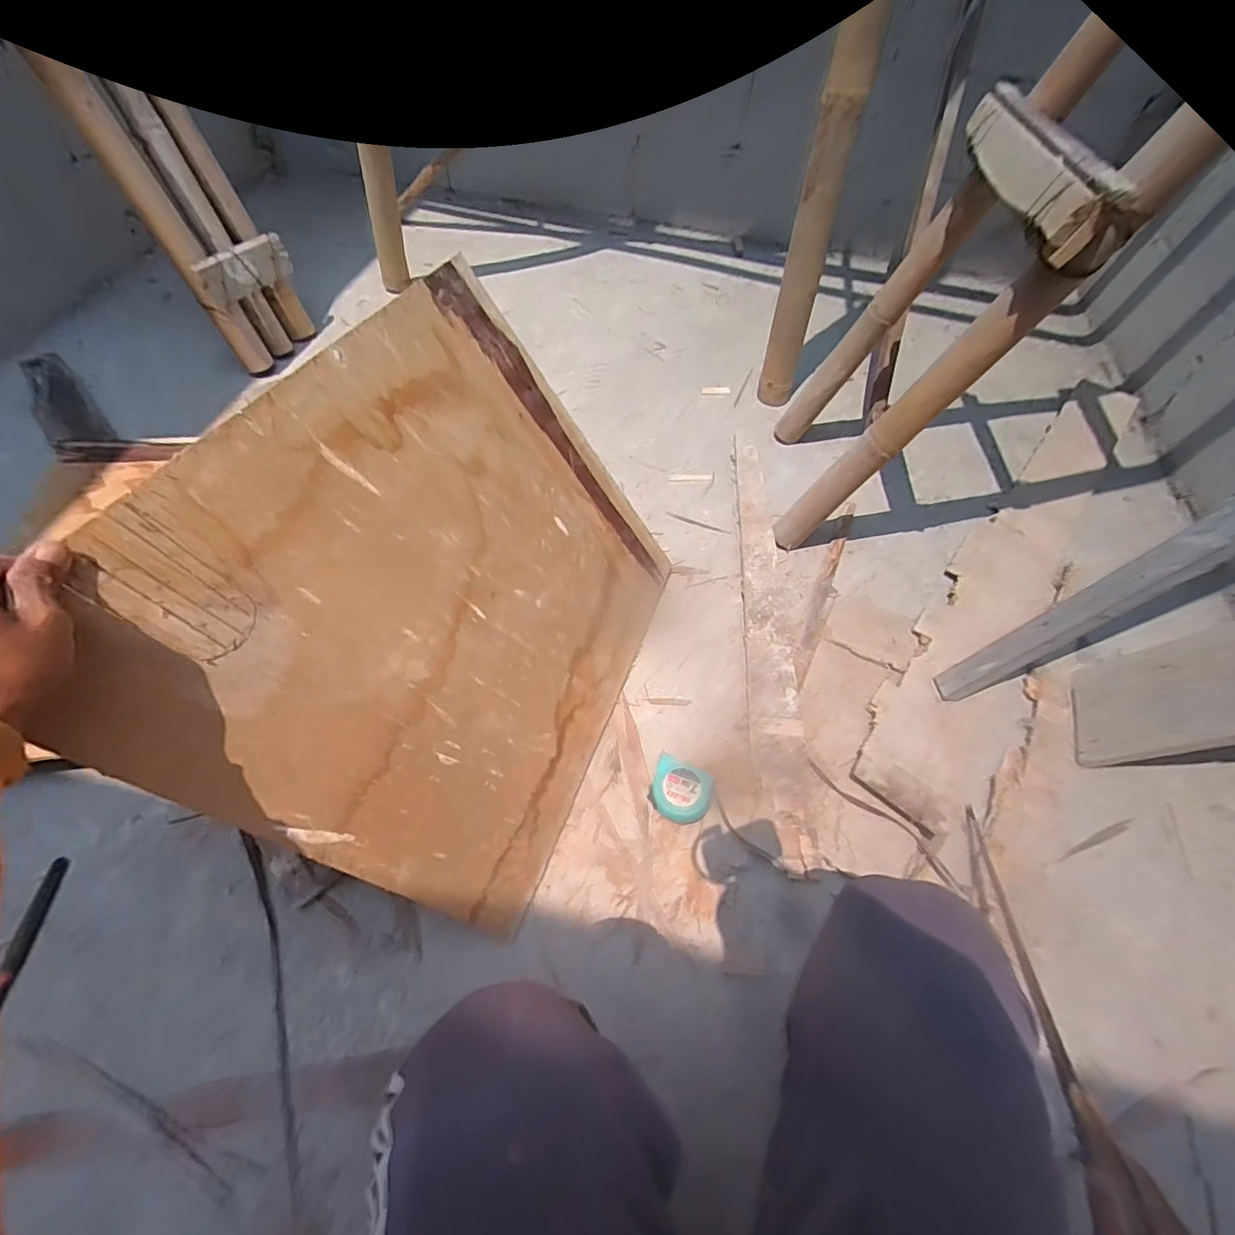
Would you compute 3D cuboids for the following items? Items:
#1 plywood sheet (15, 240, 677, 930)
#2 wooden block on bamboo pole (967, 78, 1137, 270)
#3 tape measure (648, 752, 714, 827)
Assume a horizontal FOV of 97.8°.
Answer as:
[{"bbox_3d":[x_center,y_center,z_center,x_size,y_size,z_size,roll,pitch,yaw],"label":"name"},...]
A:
[{"bbox_3d":[-0.155,-0.020,0.604,0.011,0.541,0.571,-3,49,37],"label":"plywood sheet"},{"bbox_3d":[0.517,-0.570,0.670,0.054,0.071,0.392,7,57,3],"label":"wooden block on bamboo pole"},{"bbox_3d":[0.081,0.226,0.697,0.080,0.043,0.075,23,58,11],"label":"tape measure"}]

